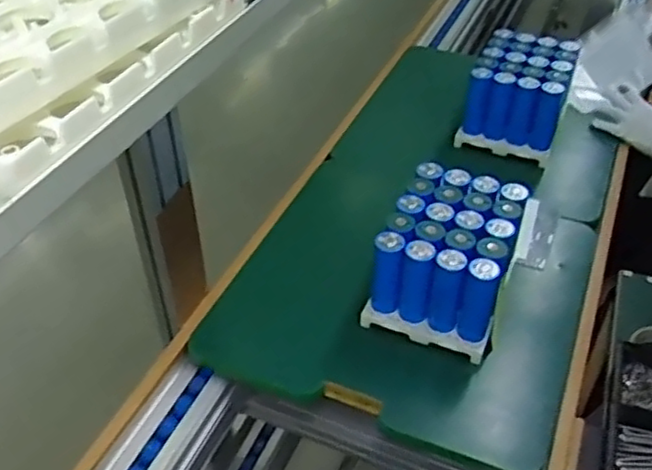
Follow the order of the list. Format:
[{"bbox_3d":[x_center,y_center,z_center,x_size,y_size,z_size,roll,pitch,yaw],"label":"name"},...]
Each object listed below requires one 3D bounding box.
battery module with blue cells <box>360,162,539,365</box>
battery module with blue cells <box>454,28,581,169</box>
[{"bbox_3d":[0.175,0.036,0.982,0.173,0.154,0.213,20,45,20],"label":"battery module with blue cells"},{"bbox_3d":[0.373,-0.264,1.316,0.185,0.169,0.244,16,44,17],"label":"battery module with blue cells"}]

